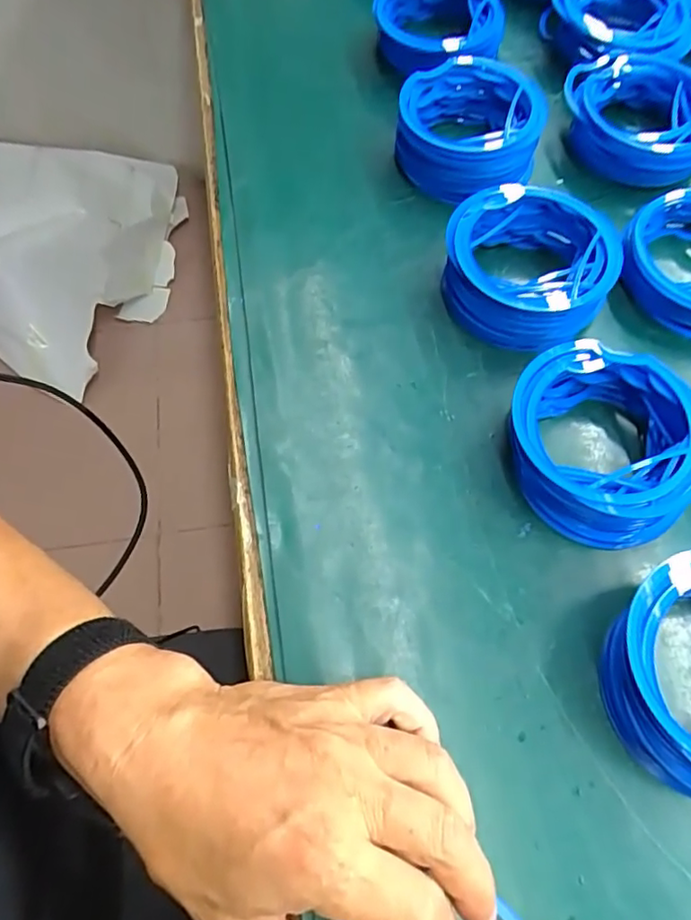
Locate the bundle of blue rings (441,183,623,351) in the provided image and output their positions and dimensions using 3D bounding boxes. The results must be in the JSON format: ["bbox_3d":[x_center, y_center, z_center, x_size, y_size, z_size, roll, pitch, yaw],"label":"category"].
[{"bbox_3d":[0.113,-0.121,0.362,0.102,0.040,0.099,18,66,8],"label":"bundle of blue rings"}]

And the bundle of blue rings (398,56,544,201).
[{"bbox_3d":[0.086,-0.232,0.413,0.100,0.045,0.094,16,66,7],"label":"bundle of blue rings"}]

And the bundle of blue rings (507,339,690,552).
[{"bbox_3d":[0.138,-0.010,0.313,0.102,0.037,0.101,22,67,9],"label":"bundle of blue rings"}]

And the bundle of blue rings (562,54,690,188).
[{"bbox_3d":[0.212,-0.247,0.423,0.109,0.038,0.099,15,66,6],"label":"bundle of blue rings"}]

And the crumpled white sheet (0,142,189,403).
[{"bbox_3d":[-0.688,-0.478,1.262,0.581,0.232,0.558,19,67,9],"label":"crumpled white sheet"}]

